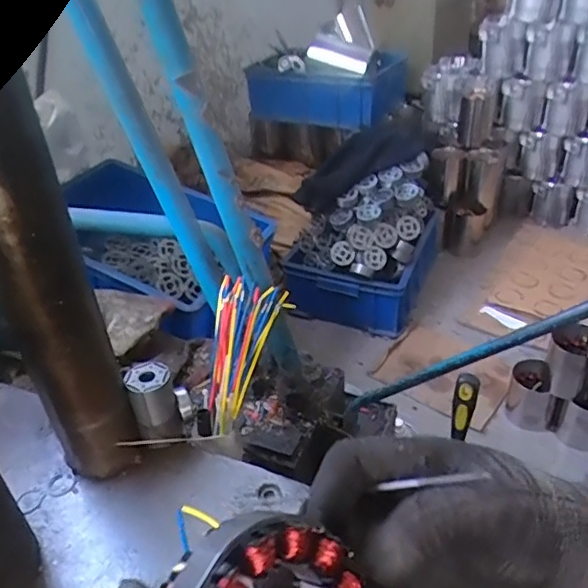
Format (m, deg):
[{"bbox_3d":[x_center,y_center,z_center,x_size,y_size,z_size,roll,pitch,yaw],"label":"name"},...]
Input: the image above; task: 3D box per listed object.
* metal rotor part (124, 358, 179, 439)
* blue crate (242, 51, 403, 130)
[{"bbox_3d":[-0.123,0.093,0.500,0.035,0.057,0.038,-15,36,-14],"label":"metal rotor part"},{"bbox_3d":[0.107,-0.628,1.690,0.425,0.149,0.339,12,38,23],"label":"blue crate"}]

